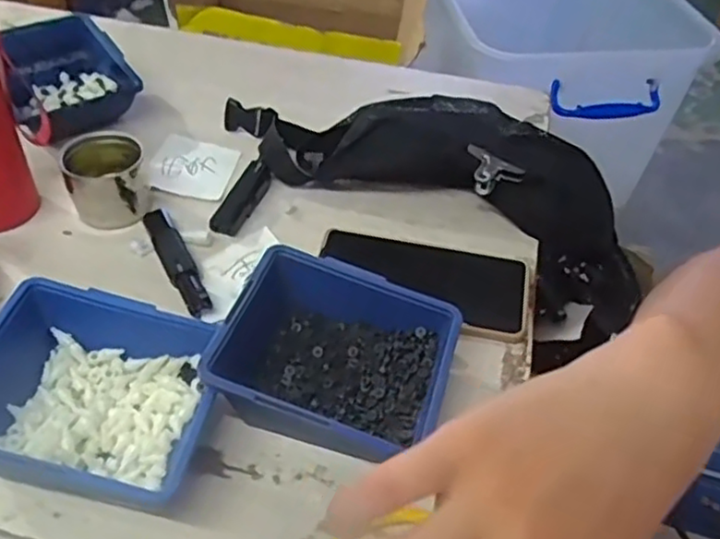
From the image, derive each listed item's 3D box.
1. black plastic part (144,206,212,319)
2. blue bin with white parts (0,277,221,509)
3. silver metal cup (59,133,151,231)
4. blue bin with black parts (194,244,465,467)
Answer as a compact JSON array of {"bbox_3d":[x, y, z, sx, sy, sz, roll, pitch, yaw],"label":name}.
[{"bbox_3d":[-0.145,-0.008,0.528,0.022,0.014,0.122,-18,49,-21],"label":"black plastic part"},{"bbox_3d":[-0.160,0.075,0.402,0.133,0.060,0.124,12,45,7],"label":"blue bin with white parts"},{"bbox_3d":[-0.214,-0.077,0.565,0.065,0.059,0.064,2,45,-2],"label":"silver metal cup"},{"bbox_3d":[-0.015,0.059,0.433,0.142,0.060,0.127,15,46,10],"label":"blue bin with black parts"}]

